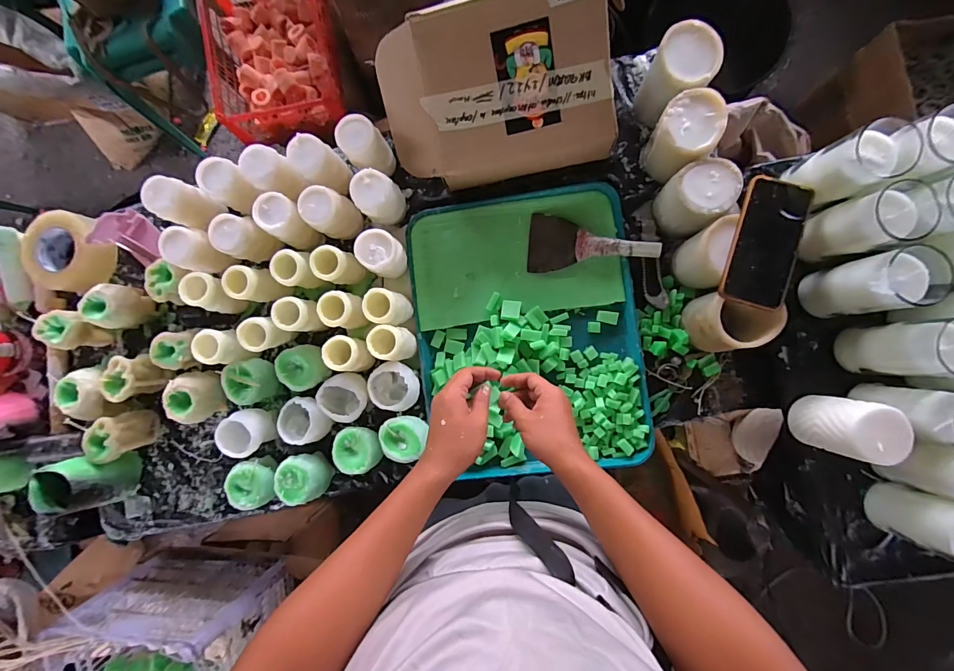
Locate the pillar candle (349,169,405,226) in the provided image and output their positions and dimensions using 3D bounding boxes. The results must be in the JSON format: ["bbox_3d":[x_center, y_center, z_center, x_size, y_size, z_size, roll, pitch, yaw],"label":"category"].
[{"bbox_3d":[-0.150,-0.210,0.624,0.060,0.092,0.065,30,92,6],"label":"pillar candle"}]

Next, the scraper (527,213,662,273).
[{"bbox_3d":[0.179,-0.141,0.624,0.192,0.021,0.089,5,89,7],"label":"scraper"}]

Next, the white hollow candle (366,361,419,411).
[{"bbox_3d":[-0.128,0.079,0.640,0.075,0.058,0.068,29,92,6],"label":"white hollow candle"}]

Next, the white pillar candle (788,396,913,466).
[{"bbox_3d":[0.465,0.115,0.509,0.072,0.098,0.069,5,89,7],"label":"white pillar candle"}]

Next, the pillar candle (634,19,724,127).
[{"bbox_3d":[0.284,-0.366,0.582,0.081,0.105,0.094,35,93,6],"label":"pillar candle"}]

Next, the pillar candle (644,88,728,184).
[{"bbox_3d":[0.290,-0.278,0.578,0.083,0.100,0.094,45,94,5],"label":"pillar candle"}]

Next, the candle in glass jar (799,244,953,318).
[{"bbox_3d":[0.488,-0.064,0.499,0.084,0.116,0.067,-13,88,6],"label":"candle in glass jar"}]

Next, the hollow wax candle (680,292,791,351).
[{"bbox_3d":[0.349,-0.022,0.554,0.084,0.096,0.078,0,89,7],"label":"hollow wax candle"}]

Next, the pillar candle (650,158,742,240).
[{"bbox_3d":[0.310,-0.195,0.572,0.080,0.092,0.081,0,89,7],"label":"pillar candle"}]

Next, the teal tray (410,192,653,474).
[{"bbox_3d":[0.077,-0.007,0.632,0.338,0.032,0.431,-9,88,6],"label":"teal tray"}]

